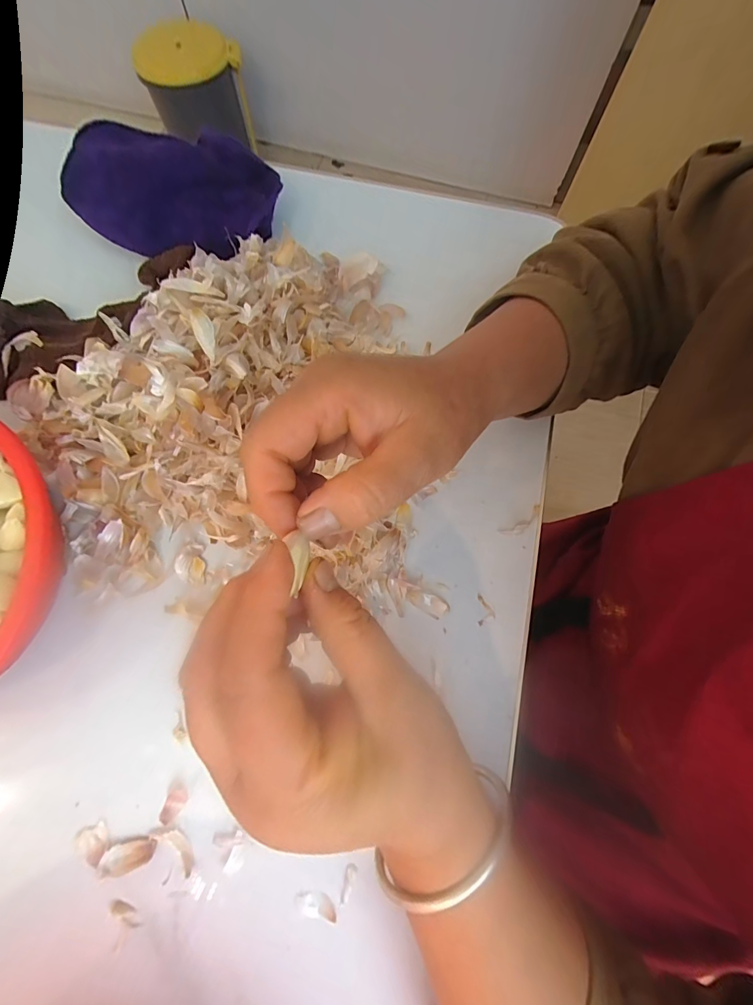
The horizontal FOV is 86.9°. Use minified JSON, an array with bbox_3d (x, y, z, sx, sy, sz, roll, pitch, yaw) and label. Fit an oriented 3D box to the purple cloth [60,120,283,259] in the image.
[{"bbox_3d":[-0.172,-0.255,0.319,0.169,0.045,0.091,14,74,3],"label":"purple cloth"}]

